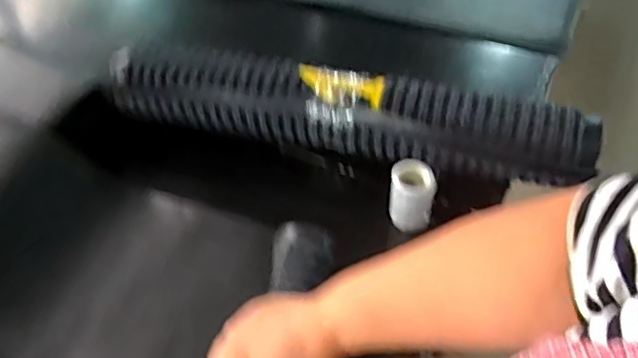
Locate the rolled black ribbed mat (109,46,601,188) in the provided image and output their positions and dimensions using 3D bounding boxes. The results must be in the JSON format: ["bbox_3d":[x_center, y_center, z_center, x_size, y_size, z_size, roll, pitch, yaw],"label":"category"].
[{"bbox_3d":[0.016,-0.082,0.708,0.584,0.085,0.092,13,51,15],"label":"rolled black ribbed mat"}]

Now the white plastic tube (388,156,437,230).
[{"bbox_3d":[0.101,0.017,0.656,0.047,0.057,0.053,3,49,6],"label":"white plastic tube"}]

